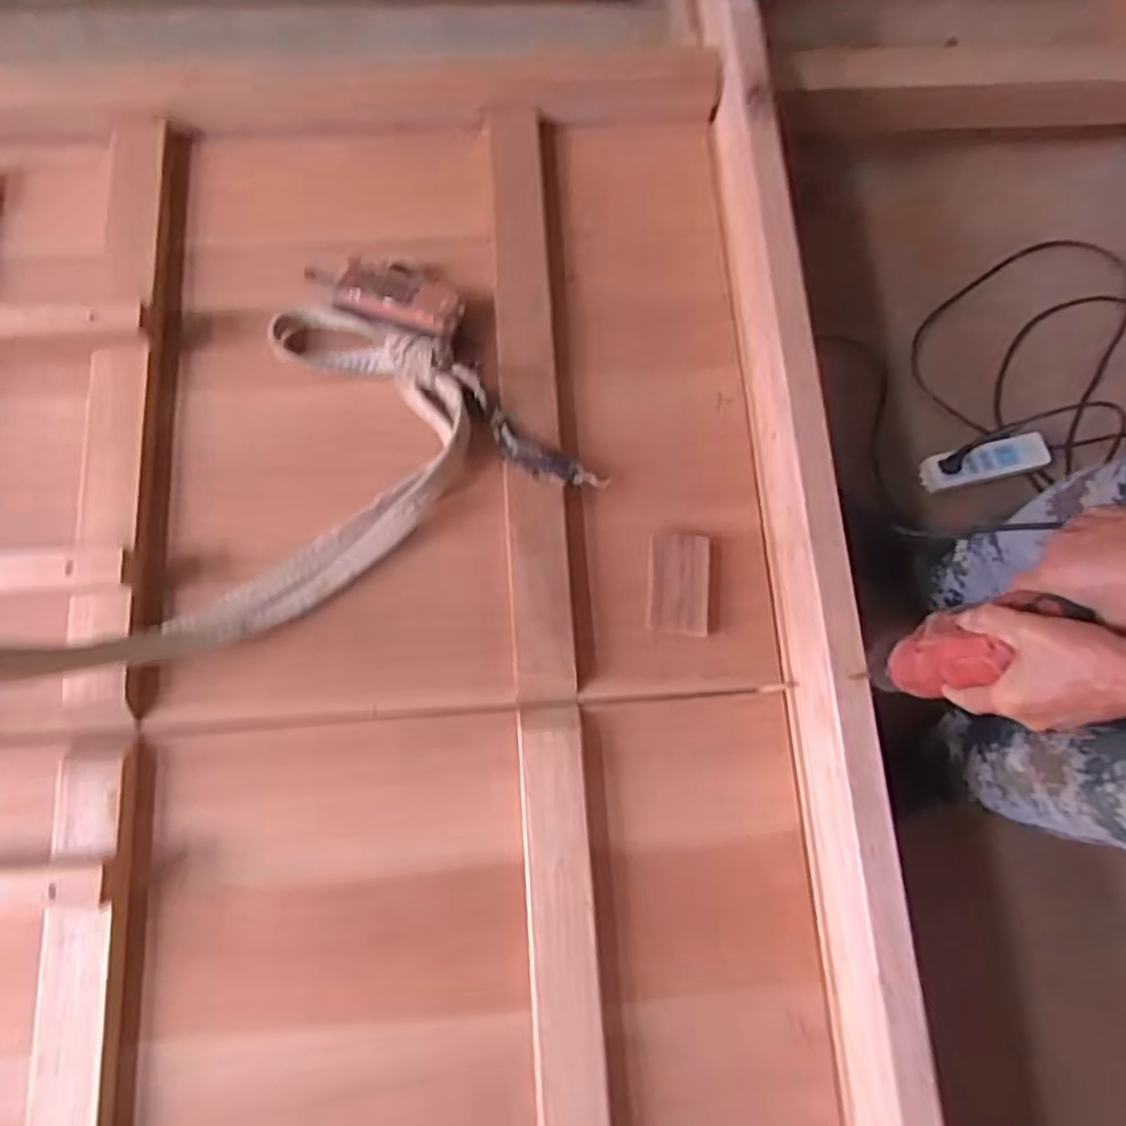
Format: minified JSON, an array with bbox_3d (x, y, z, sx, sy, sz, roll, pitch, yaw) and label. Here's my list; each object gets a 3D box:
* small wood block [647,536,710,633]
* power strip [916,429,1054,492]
[{"bbox_3d":[0.145,0.025,0.965,0.077,0.023,0.120,2,79,-1],"label":"small wood block"},{"bbox_3d":[0.645,-0.154,1.175,0.188,0.030,0.055,-12,76,-5],"label":"power strip"}]

